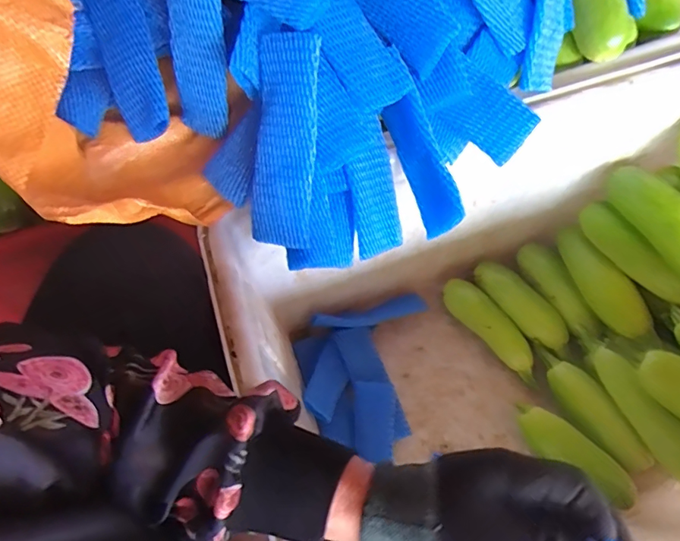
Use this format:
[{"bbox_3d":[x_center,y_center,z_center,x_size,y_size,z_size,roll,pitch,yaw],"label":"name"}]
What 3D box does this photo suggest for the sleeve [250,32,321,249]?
[{"bbox_3d":[-0.051,-0.114,0.440,0.056,0.018,0.184,6,103,6],"label":"sleeve"}]

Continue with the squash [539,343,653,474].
[{"bbox_3d":[0.366,0.201,0.711,0.051,0.054,0.210,-27,66,-10],"label":"squash"}]

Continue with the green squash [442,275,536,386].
[{"bbox_3d":[0.238,0.097,0.760,0.054,0.061,0.196,-39,69,-15],"label":"green squash"}]

